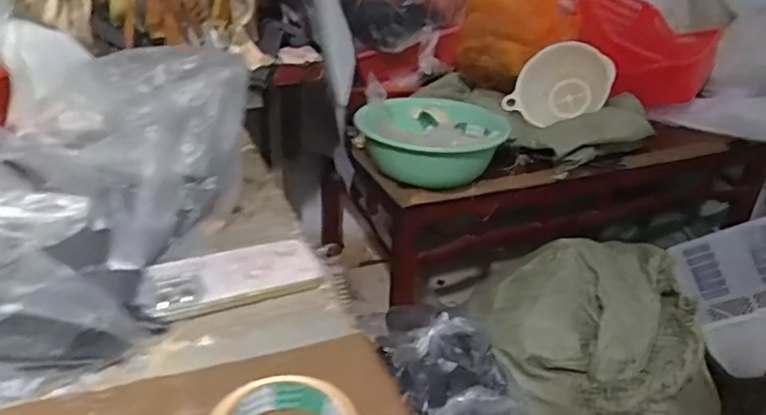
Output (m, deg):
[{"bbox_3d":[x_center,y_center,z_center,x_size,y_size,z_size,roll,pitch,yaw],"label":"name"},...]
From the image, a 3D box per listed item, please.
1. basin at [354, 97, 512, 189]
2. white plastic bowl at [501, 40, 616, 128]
[{"bbox_3d":[0.111,-0.141,1.292,0.317,0.122,0.317,2,29,-1],"label":"basin"},{"bbox_3d":[0.456,-0.316,1.528,0.259,0.210,0.068,-1,29,-7],"label":"white plastic bowl"}]

